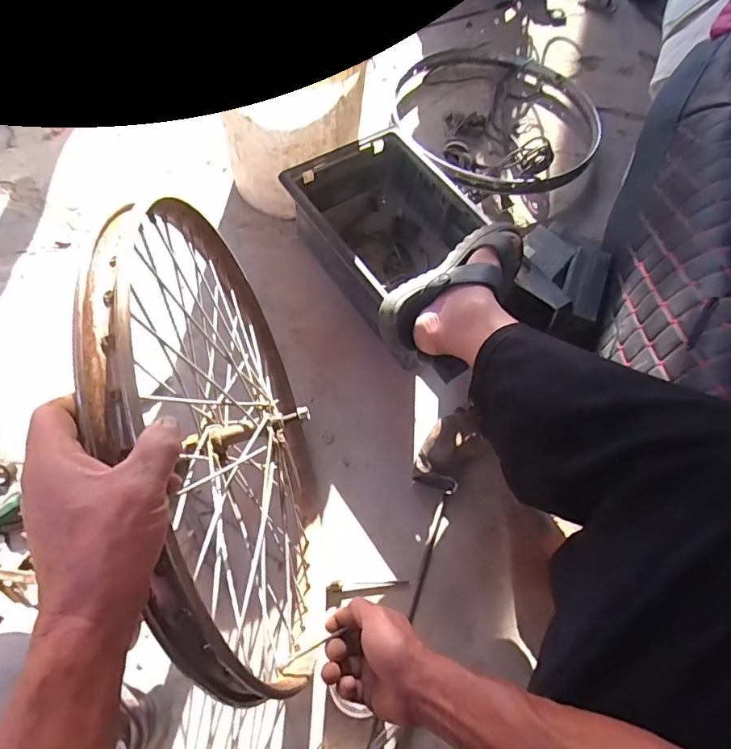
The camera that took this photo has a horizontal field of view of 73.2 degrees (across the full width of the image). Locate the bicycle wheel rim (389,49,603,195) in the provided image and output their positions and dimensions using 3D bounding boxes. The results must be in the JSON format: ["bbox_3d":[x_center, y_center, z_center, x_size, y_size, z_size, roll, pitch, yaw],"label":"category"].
[{"bbox_3d":[0.307,-0.625,1.150,0.470,0.059,0.495,0,59,-1],"label":"bicycle wheel rim"}]

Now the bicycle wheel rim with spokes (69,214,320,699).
[{"bbox_3d":[-0.136,0.062,0.546,0.122,0.491,0.496,-11,60,-7],"label":"bicycle wheel rim with spokes"}]

